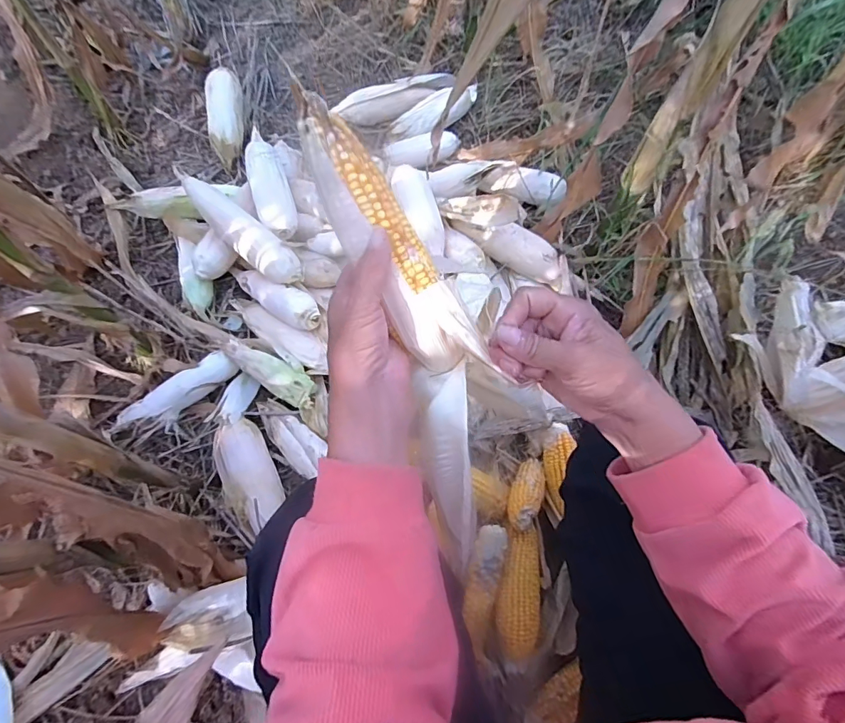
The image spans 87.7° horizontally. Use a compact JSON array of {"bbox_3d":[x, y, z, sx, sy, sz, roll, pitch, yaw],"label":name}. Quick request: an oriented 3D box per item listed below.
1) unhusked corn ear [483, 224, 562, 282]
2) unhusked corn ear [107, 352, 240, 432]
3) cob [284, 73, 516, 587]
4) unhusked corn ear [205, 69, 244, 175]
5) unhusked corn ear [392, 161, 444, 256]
[{"bbox_3d":[0.175,-0.192,0.753,0.139,0.056,0.058,32,72,14],"label":"unhusked corn ear"},{"bbox_3d":[-0.398,0.054,0.711,0.207,0.039,0.054,-29,69,-10],"label":"unhusked corn ear"},{"bbox_3d":[0.003,-0.014,0.340,0.074,0.046,0.374,-20,101,-6],"label":"cob"},{"bbox_3d":[-0.410,-0.508,0.933,0.077,0.054,0.237,-11,67,-3],"label":"unhusked corn ear"},{"bbox_3d":[-0.003,-0.255,0.757,0.069,0.054,0.189,-23,68,-8],"label":"unhusked corn ear"}]

